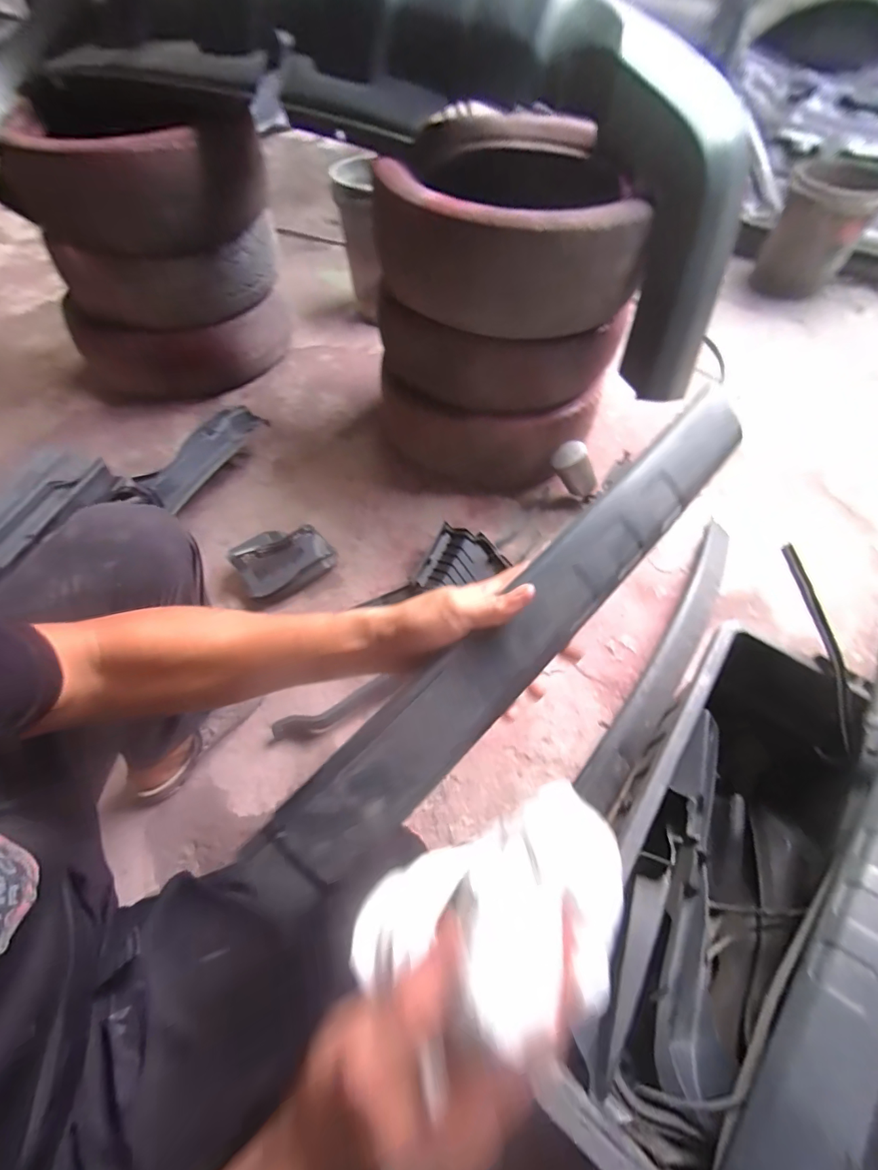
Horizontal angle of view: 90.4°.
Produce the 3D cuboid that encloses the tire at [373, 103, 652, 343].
[{"bbox_3d":[0.130,-0.707,0.855,0.482,0.203,0.446,7,58,4],"label":"tire"}]

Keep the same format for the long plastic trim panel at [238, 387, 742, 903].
[{"bbox_3d":[0.096,0.018,0.376,0.577,0.013,0.077,-42,93,-17],"label":"long plastic trim panel"}]

